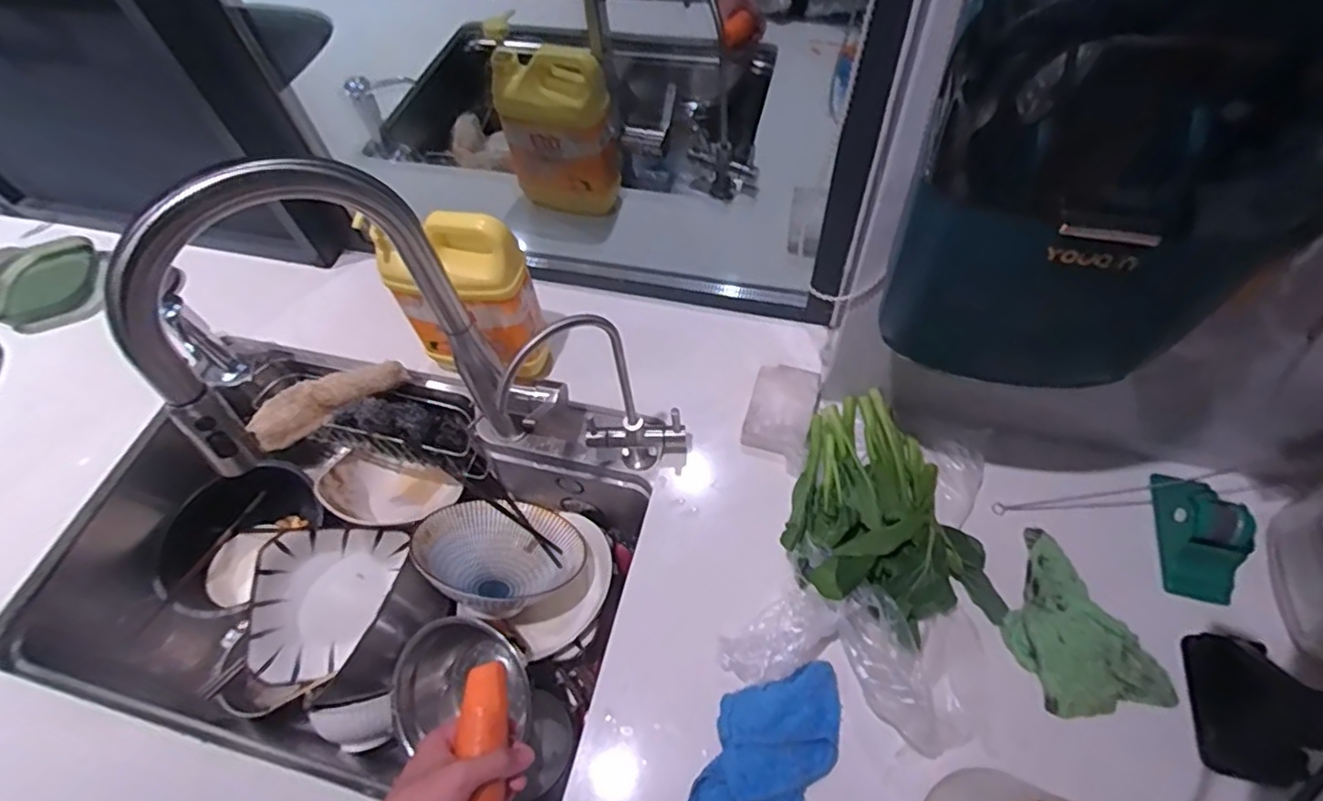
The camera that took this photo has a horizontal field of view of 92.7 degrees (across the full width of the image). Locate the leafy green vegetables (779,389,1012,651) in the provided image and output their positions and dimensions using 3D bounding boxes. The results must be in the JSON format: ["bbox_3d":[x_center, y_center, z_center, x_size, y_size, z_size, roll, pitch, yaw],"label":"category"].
[{"bbox_3d":[0.205,0.106,0.624,0.187,0.081,0.253,-18,58,-7],"label":"leafy green vegetables"}]

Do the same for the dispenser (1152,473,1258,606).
[{"bbox_3d":[0.522,0.124,0.610,0.064,0.048,0.120,8,59,10],"label":"dispenser"}]

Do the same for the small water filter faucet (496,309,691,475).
[{"bbox_3d":[-0.058,0.007,0.622,0.165,0.277,0.049,-21,59,-9],"label":"small water filter faucet"}]

